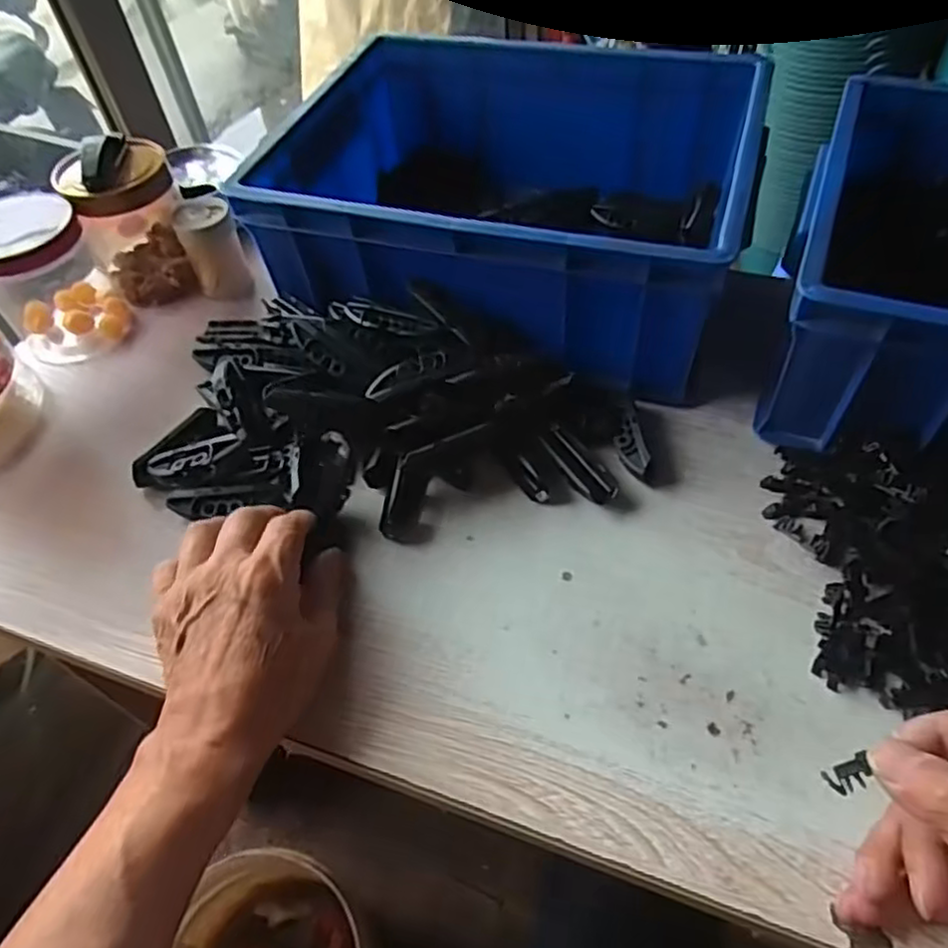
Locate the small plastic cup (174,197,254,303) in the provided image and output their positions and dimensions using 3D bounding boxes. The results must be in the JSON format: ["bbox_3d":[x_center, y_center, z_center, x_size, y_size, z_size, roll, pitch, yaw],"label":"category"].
[{"bbox_3d":[-0.219,-0.190,0.579,0.045,0.077,0.038,-22,54,-11],"label":"small plastic cup"}]

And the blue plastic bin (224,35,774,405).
[{"bbox_3d":[0.031,-0.212,0.538,0.334,0.123,0.271,14,55,14],"label":"blue plastic bin"}]

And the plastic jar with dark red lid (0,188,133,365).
[{"bbox_3d":[-0.335,-0.154,0.538,0.084,0.110,0.097,-33,58,-19],"label":"plastic jar with dark red lid"}]

